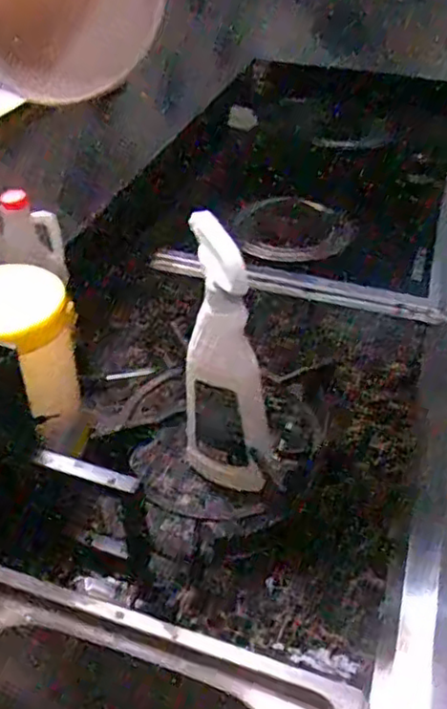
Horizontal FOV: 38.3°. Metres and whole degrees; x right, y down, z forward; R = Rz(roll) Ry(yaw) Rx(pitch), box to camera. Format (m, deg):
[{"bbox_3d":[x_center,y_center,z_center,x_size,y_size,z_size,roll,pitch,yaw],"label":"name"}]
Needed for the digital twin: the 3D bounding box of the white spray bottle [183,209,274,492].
[{"bbox_3d":[0.000,0.013,0.603,0.075,0.267,0.099,-5,41,-6],"label":"white spray bottle"}]

